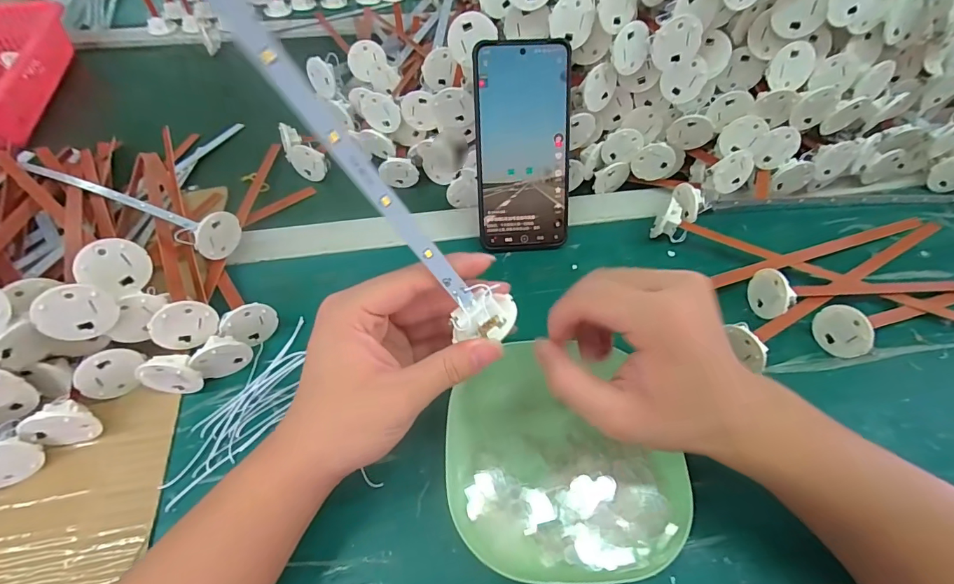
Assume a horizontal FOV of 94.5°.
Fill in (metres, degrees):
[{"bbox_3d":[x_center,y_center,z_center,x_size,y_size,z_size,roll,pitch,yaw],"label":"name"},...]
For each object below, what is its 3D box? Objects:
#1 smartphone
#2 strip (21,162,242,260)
[{"bbox_3d":[0.039,-0.116,0.365,0.077,0.163,0.006,-4,18,-4],"label":"smartphone"},{"bbox_3d":[-0.308,-0.081,0.389,0.238,0.049,0.038,23,58,13],"label":"strip"}]

